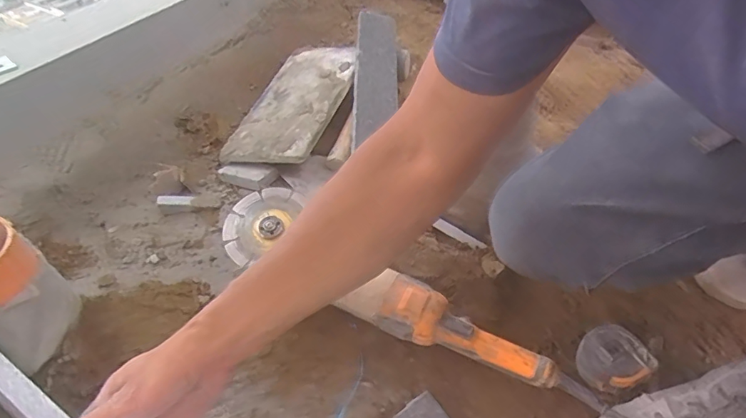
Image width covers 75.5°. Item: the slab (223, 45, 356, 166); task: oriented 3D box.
[{"bbox_3d":[-0.125,-0.198,0.828,0.151,0.039,0.329,9,46,7],"label":"slab"}]

